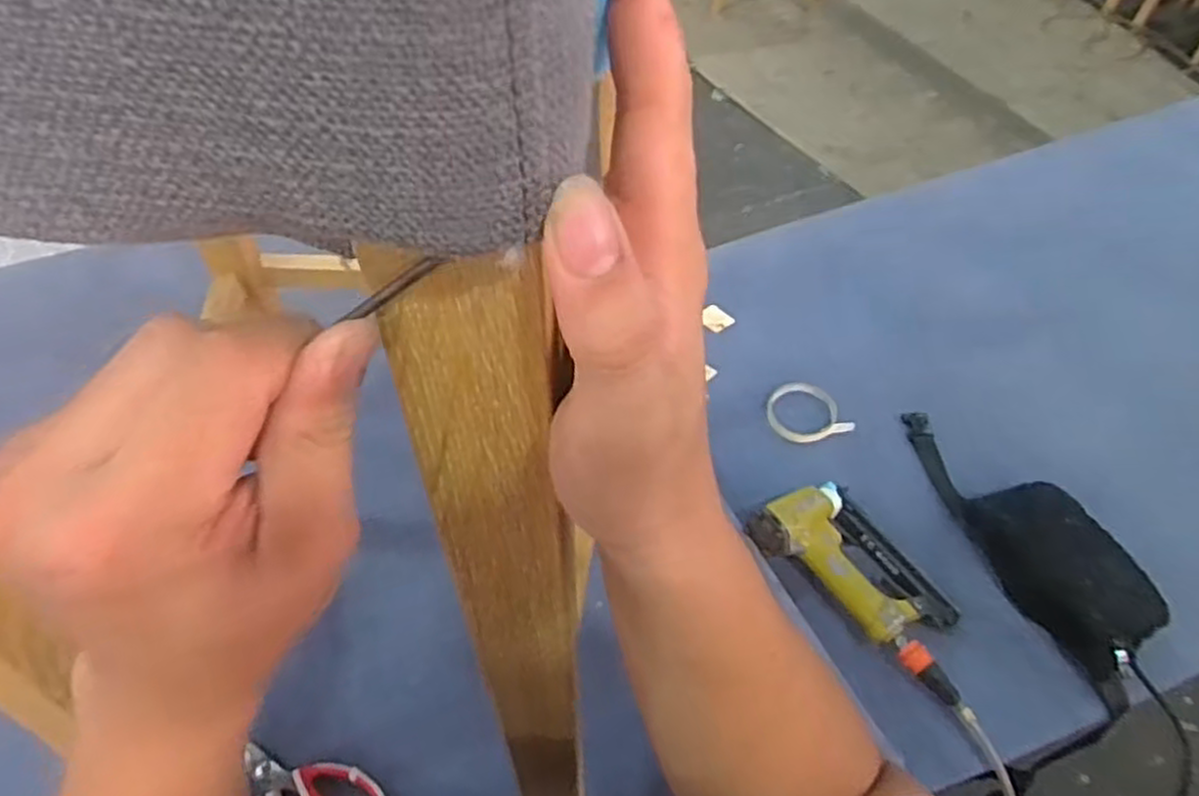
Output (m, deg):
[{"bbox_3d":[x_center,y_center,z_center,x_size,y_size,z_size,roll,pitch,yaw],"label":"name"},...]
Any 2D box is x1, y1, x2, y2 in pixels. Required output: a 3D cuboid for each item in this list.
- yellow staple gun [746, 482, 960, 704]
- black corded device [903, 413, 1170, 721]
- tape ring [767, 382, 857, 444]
[{"bbox_3d":[0.281,0.175,0.785,0.124,0.051,0.243,-36,60,-26],"label":"yellow staple gun"},{"bbox_3d":[0.445,0.128,0.810,0.095,0.091,0.355,-22,55,-18],"label":"black corded device"},{"bbox_3d":[0.250,0.018,0.955,0.083,0.011,0.102,-25,48,-2],"label":"tape ring"}]

